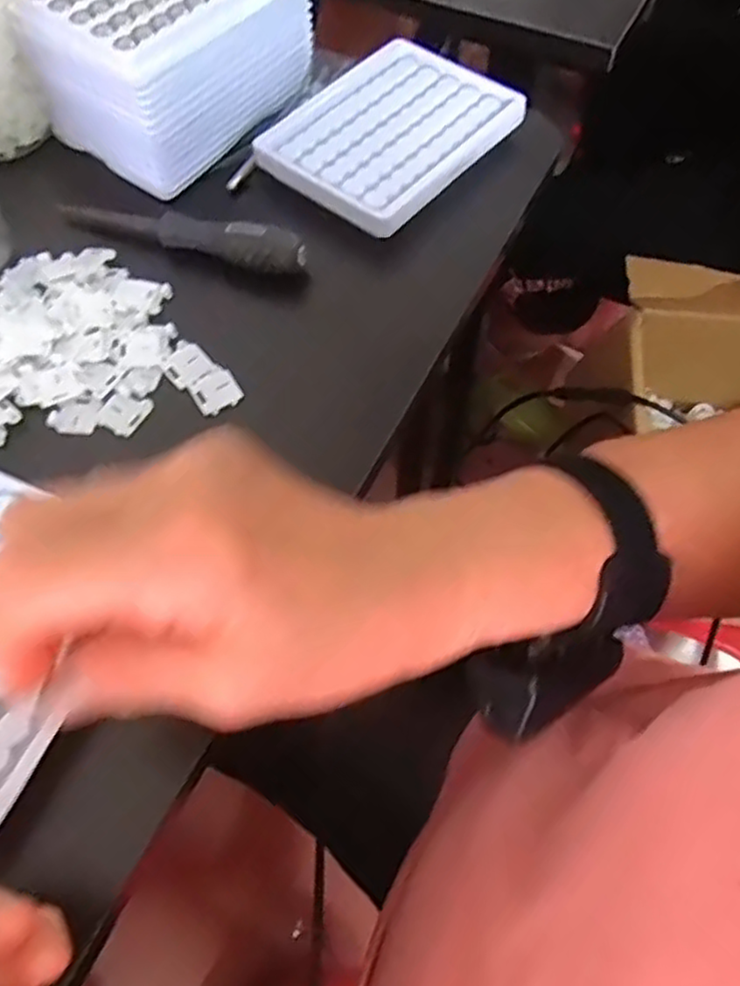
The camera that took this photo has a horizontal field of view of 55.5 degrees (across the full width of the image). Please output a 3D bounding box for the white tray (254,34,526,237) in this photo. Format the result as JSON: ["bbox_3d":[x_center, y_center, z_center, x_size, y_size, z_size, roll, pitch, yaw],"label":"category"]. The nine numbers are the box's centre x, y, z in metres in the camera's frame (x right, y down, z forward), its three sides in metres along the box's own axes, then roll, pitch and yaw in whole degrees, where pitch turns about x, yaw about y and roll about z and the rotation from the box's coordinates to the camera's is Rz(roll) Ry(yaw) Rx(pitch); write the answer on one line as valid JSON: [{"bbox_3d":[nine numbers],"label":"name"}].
[{"bbox_3d":[0.012,-0.205,0.394,0.099,0.009,0.125,36,68,17],"label":"white tray"}]

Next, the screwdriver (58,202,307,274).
[{"bbox_3d":[-0.101,-0.137,0.368,0.140,0.021,0.018,17,64,9],"label":"screwdriver"}]

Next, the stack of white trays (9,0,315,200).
[{"bbox_3d":[-0.105,-0.248,0.382,0.099,0.069,0.128,34,68,16],"label":"stack of white trays"}]

